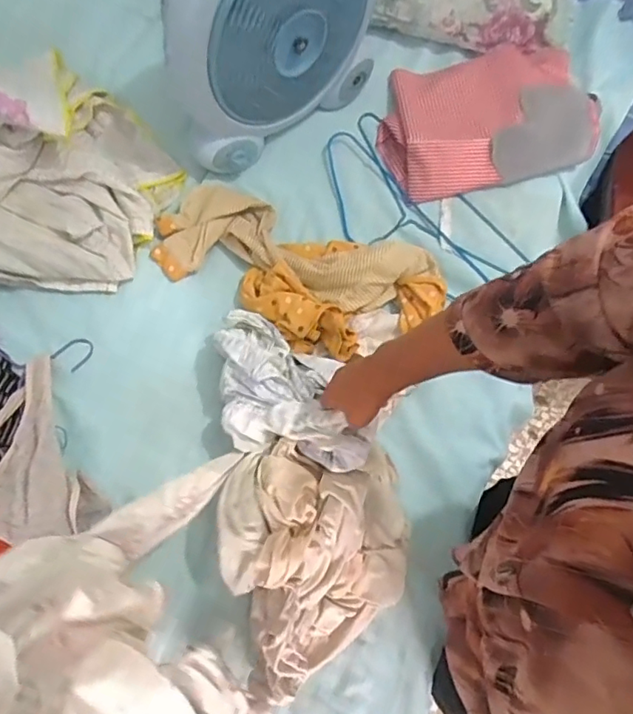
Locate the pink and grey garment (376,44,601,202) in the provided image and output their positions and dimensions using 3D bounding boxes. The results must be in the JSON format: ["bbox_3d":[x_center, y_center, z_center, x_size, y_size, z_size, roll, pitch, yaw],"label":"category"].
[{"bbox_3d":[0.285,-0.405,0.900,0.363,0.078,0.246,-8,74,-5],"label":"pink and grey garment"}]

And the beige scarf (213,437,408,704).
[{"bbox_3d":[-0.004,0.258,0.674,0.233,0.114,0.281,4,73,-1],"label":"beige scarf"}]

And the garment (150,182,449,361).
[{"bbox_3d":[-0.031,-0.130,0.801,0.443,0.060,0.200,24,74,5],"label":"garment"}]

